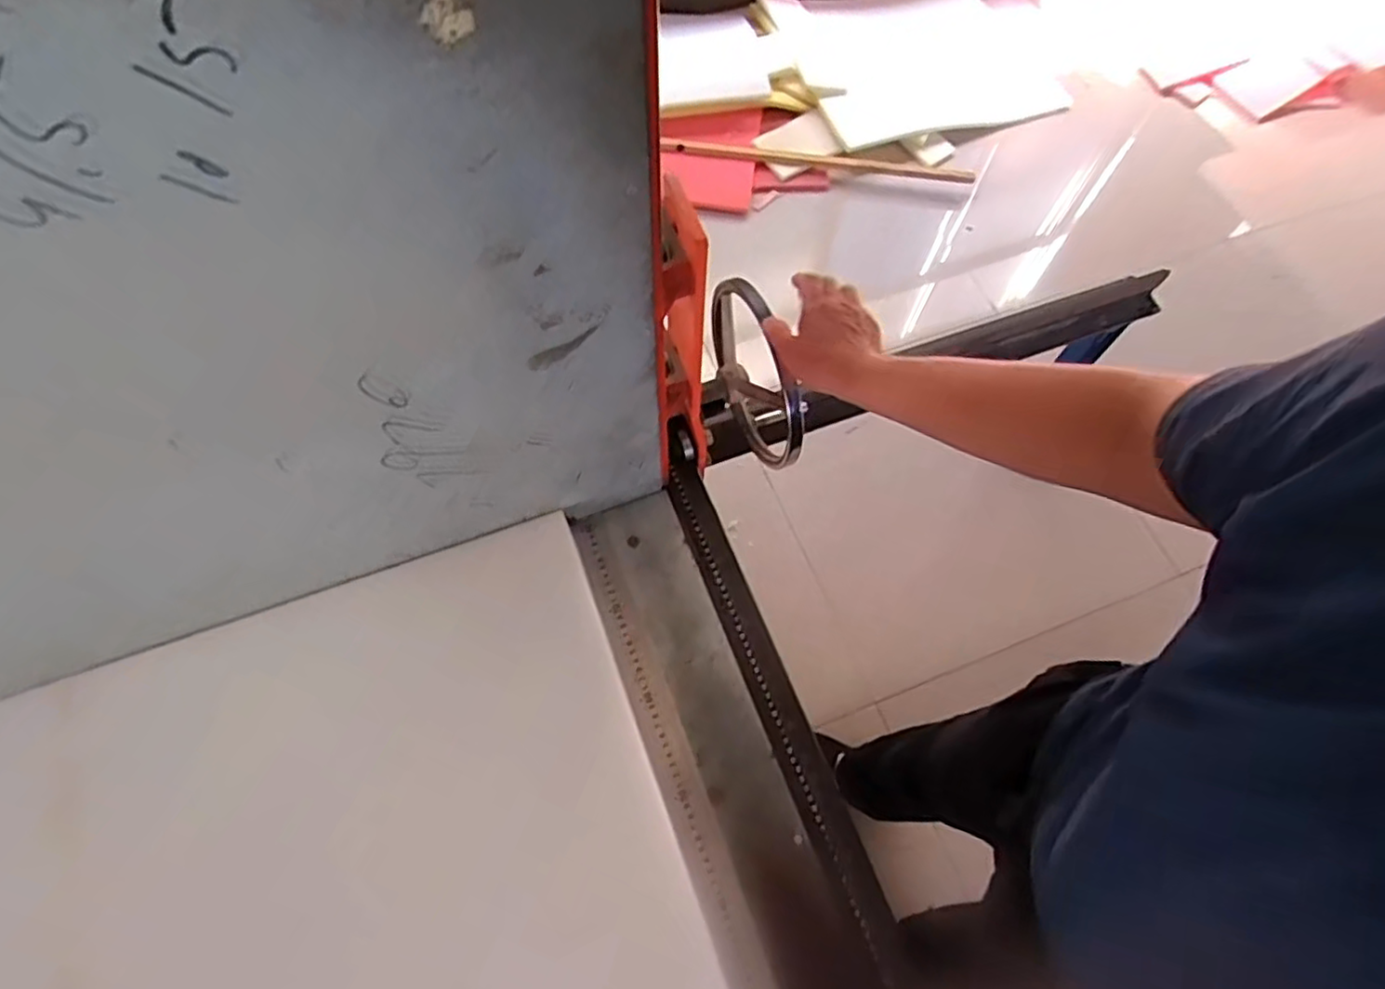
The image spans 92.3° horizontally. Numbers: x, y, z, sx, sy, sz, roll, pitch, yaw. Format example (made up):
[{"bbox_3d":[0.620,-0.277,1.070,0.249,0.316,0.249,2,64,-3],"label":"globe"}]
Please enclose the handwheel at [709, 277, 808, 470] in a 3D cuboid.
[{"bbox_3d":[0.063,-0.134,0.801,0.055,0.221,0.212,-25,68,-13],"label":"handwheel"}]

